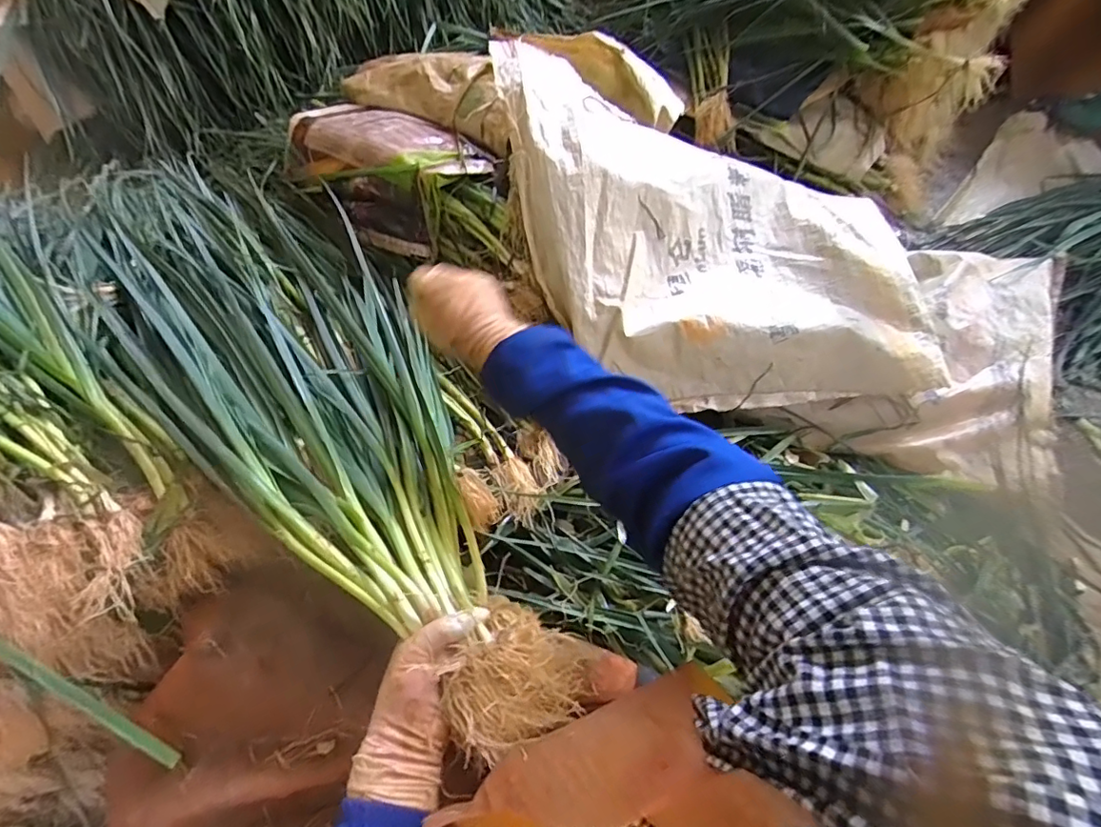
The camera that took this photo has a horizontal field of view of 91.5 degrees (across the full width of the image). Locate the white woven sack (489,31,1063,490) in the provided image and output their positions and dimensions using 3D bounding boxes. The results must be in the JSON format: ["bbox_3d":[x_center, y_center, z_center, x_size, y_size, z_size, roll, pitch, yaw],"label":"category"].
[{"bbox_3d":[0.391,-0.253,0.911,1.057,0.207,0.587,23,62,-11],"label":"white woven sack"}]

